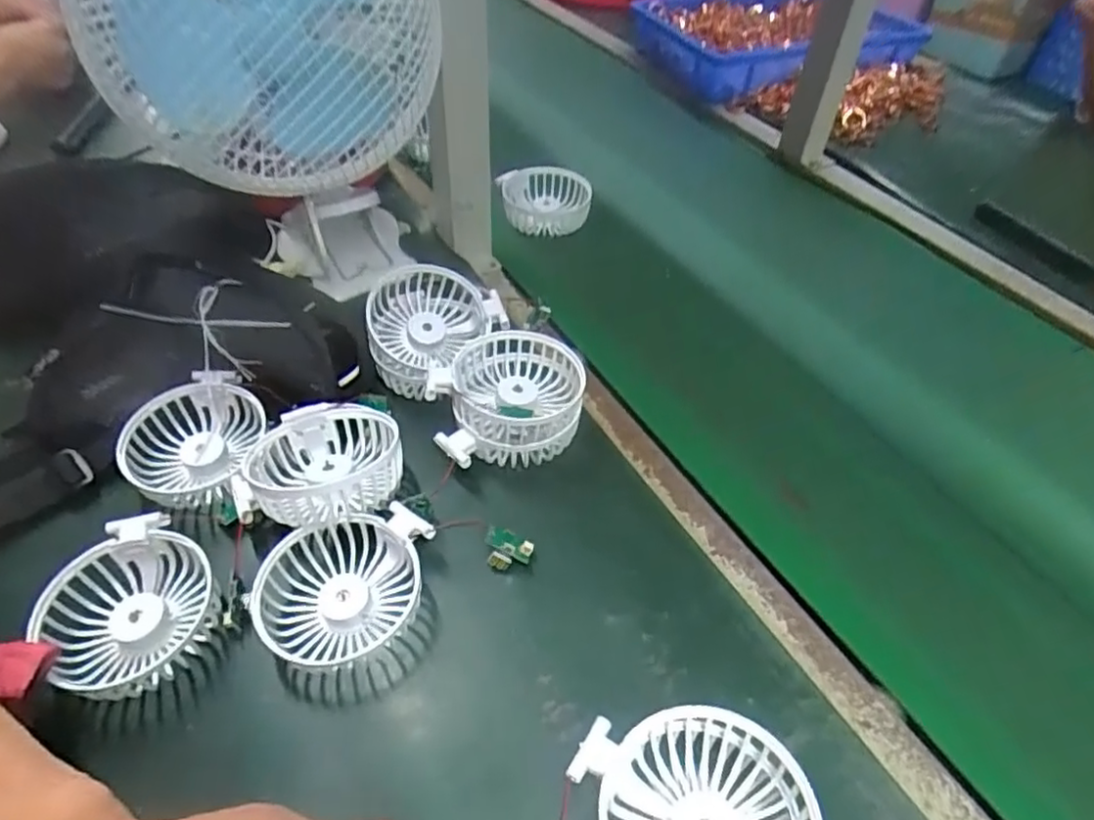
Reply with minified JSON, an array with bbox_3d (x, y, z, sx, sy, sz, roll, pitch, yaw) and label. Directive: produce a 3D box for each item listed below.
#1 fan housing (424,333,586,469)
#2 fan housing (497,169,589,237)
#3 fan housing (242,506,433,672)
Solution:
[{"bbox_3d":[-0.028,-0.006,0.461,0.105,0.050,0.088,-10,49,-12],"label":"fan housing"},{"bbox_3d":[-0.003,-0.214,0.681,0.096,0.041,0.083,4,48,1],"label":"fan housing"},{"bbox_3d":[-0.116,0.103,0.385,0.075,0.048,0.101,36,56,26],"label":"fan housing"}]

